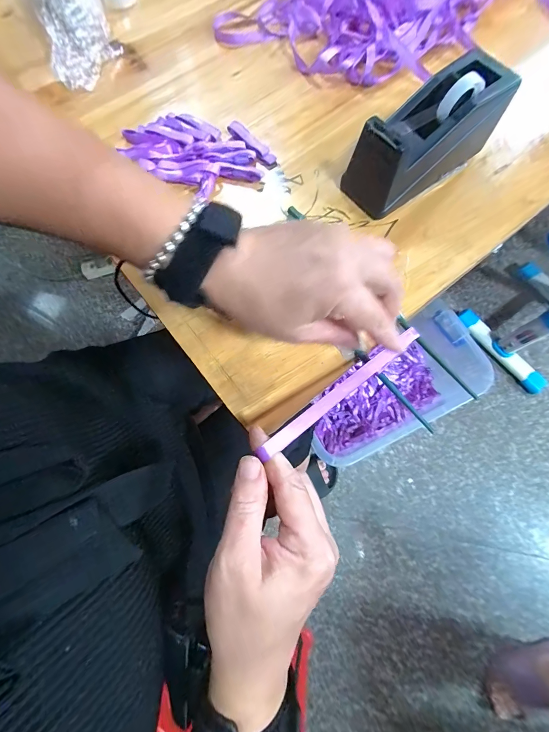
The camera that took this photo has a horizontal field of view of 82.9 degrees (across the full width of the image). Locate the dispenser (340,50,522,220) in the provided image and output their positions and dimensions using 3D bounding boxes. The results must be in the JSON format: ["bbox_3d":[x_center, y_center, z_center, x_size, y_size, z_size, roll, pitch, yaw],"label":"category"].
[{"bbox_3d":[0.140,-0.213,0.290,0.159,0.076,0.059,-33,74,-10],"label":"dispenser"}]

